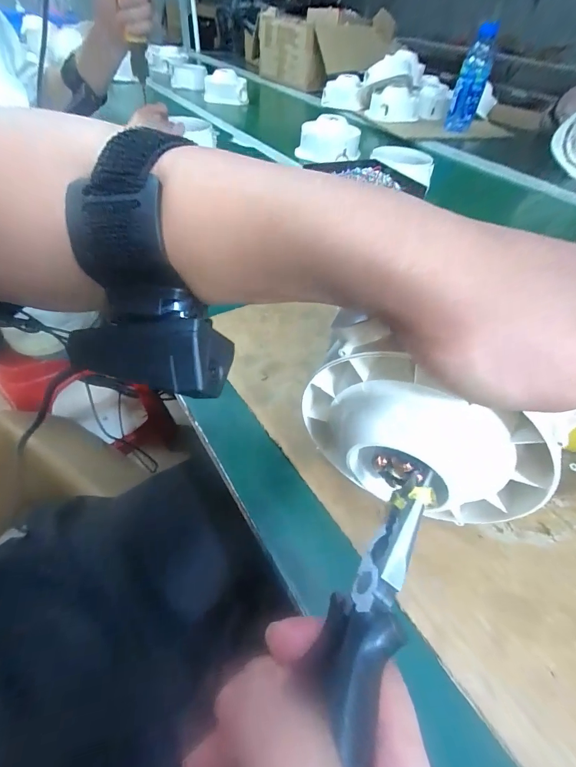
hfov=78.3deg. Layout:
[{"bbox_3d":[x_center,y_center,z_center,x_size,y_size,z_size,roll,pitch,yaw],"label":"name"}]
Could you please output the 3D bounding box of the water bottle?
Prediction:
[{"bbox_3d":[0.460,-0.749,0.891,0.067,0.211,0.066,27,51,18],"label":"water bottle"}]

